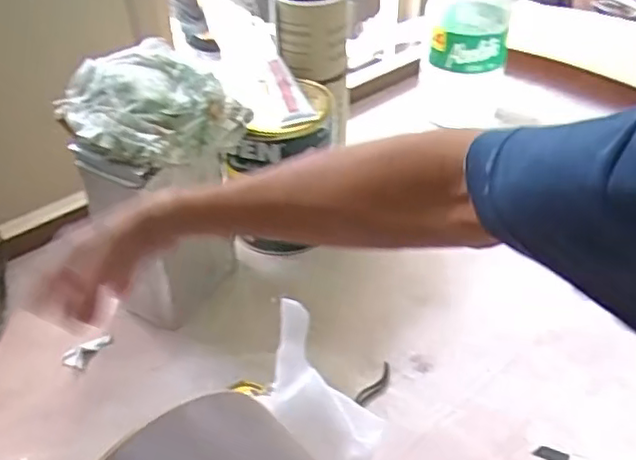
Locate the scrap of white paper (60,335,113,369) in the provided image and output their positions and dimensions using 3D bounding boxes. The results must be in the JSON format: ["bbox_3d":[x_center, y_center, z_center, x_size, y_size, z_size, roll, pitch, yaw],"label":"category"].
[{"bbox_3d":[-0.294,0.156,0.801,0.063,0.008,0.028,-28,49,-27],"label":"scrap of white paper"}]

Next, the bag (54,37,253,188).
[{"bbox_3d":[-0.194,-0.139,0.725,0.137,0.094,0.186,28,49,30],"label":"bag"}]

